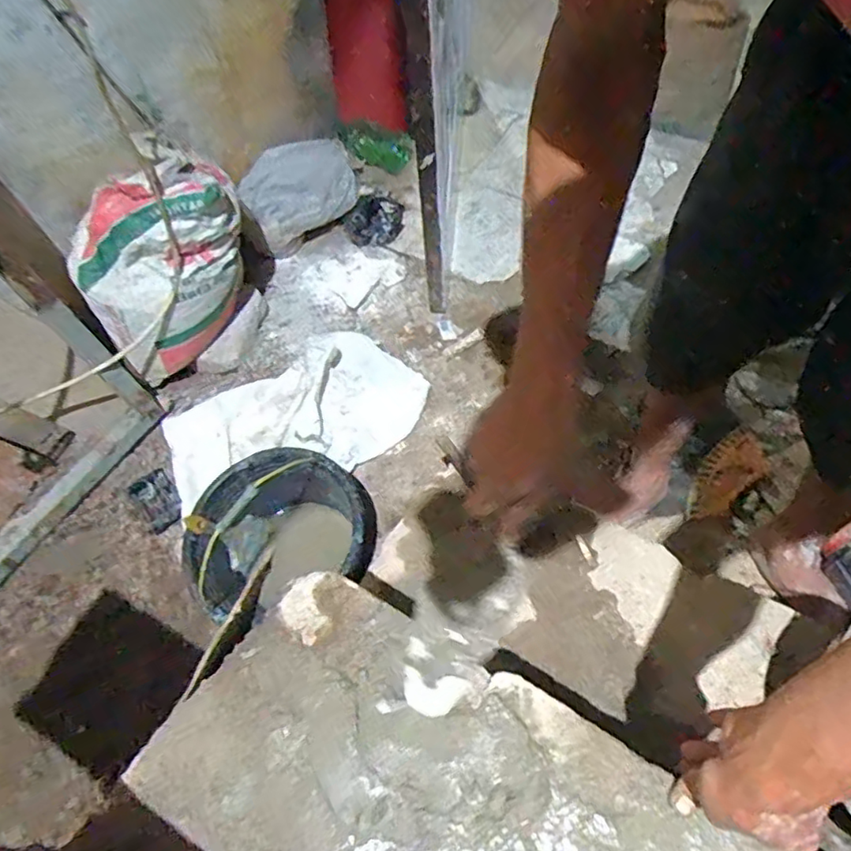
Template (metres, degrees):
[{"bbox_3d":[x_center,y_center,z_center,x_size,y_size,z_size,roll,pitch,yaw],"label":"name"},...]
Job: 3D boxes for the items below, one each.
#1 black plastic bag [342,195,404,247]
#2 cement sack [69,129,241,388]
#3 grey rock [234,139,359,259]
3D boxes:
[{"bbox_3d":[-0.130,-0.502,1.493,0.140,0.045,0.131,-4,60,2],"label":"black plastic bag"},{"bbox_3d":[-0.484,-0.308,1.163,0.324,0.343,0.172,-32,63,-14],"label":"cement sack"},{"bbox_3d":[-0.292,-0.540,1.436,0.136,0.189,0.324,35,68,21],"label":"grey rock"}]

